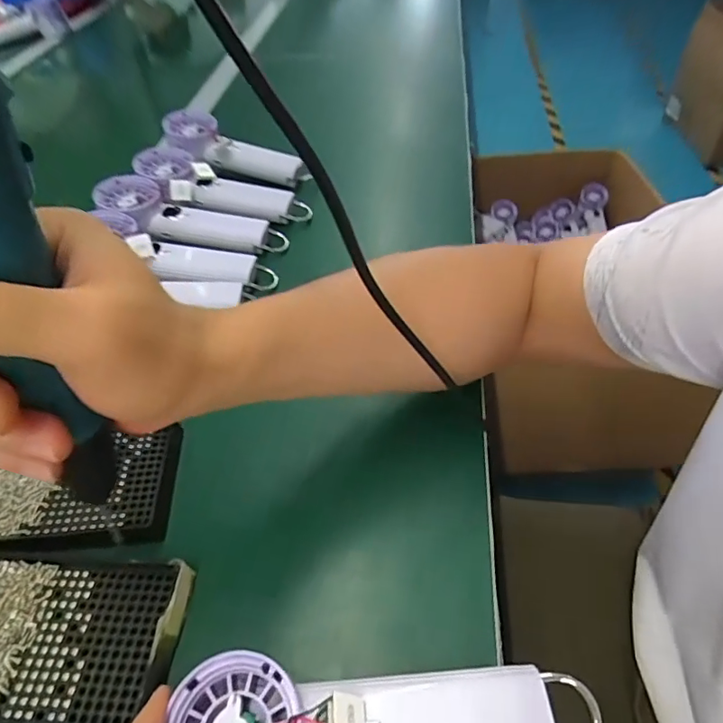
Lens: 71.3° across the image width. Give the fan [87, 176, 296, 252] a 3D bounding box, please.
[{"bbox_3d":[-0.177,-0.148,0.529,0.199,0.034,0.051,17,50,-2],"label":"fan"}]

